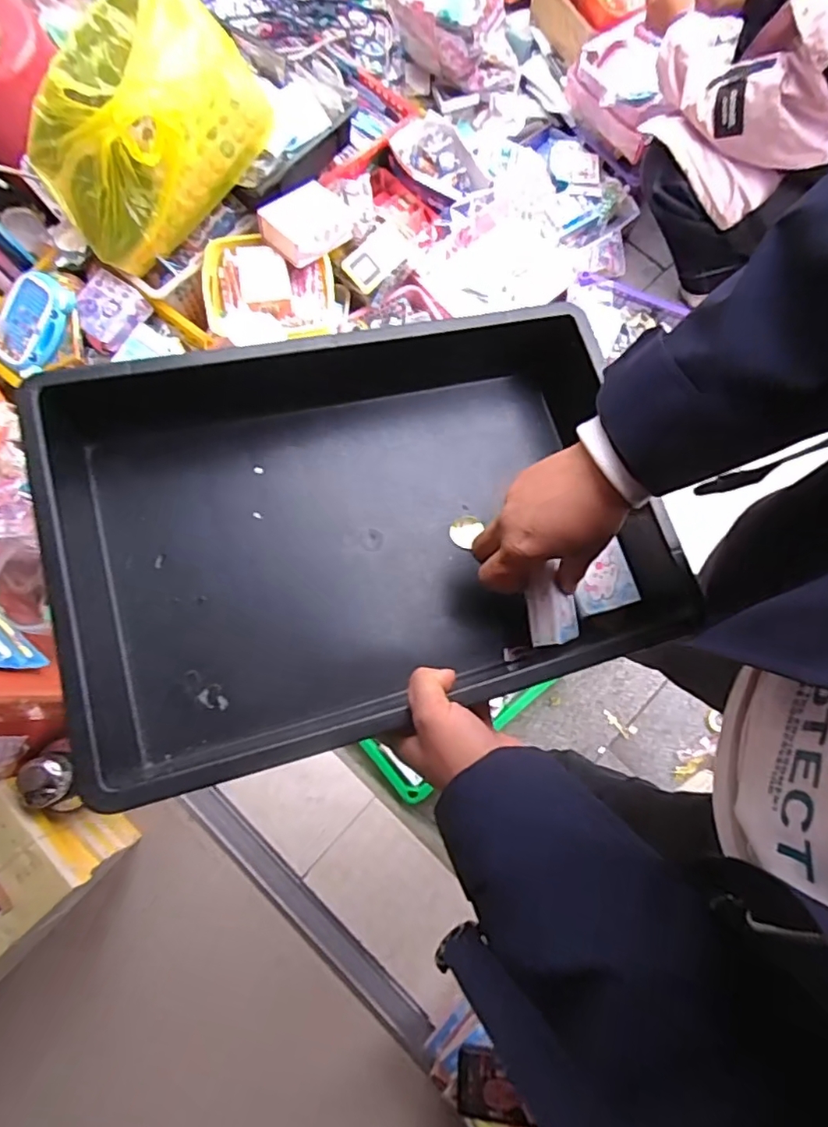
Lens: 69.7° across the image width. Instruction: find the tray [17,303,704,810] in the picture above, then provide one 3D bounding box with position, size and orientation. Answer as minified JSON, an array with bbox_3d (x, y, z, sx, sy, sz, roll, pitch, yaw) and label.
[{"bbox_3d":[-0.034,-0.031,0.453,0.449,0.080,0.300,-14,77,-15],"label":"tray"}]

